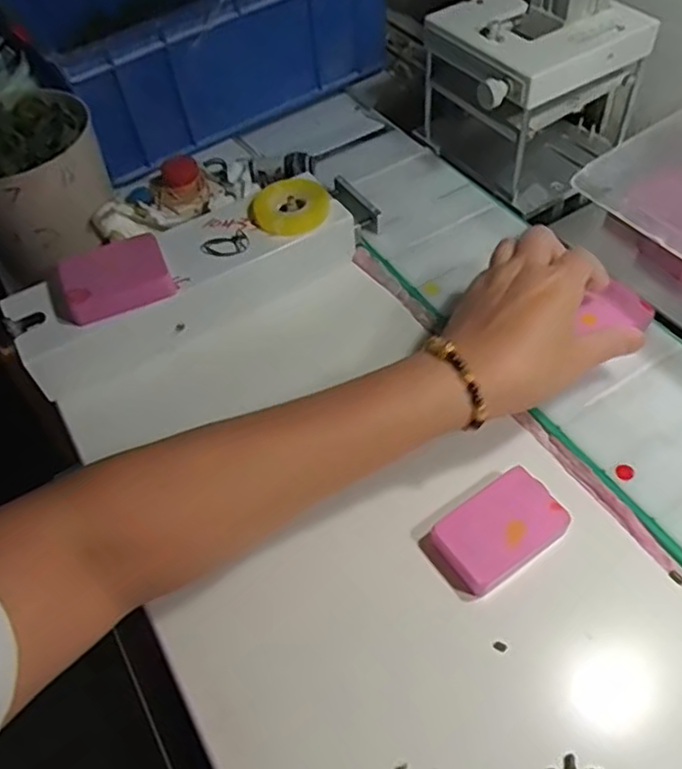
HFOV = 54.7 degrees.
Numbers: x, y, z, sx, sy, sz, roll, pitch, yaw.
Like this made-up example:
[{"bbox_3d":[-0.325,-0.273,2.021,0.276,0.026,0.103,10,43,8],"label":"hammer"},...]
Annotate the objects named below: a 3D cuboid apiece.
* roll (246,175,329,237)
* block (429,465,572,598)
[{"bbox_3d":[-0.039,-0.136,0.501,0.059,0.010,0.053,-33,68,-19],"label":"roll"},{"bbox_3d":[0.089,0.082,0.371,0.069,0.020,0.044,-31,56,-17],"label":"block"}]

